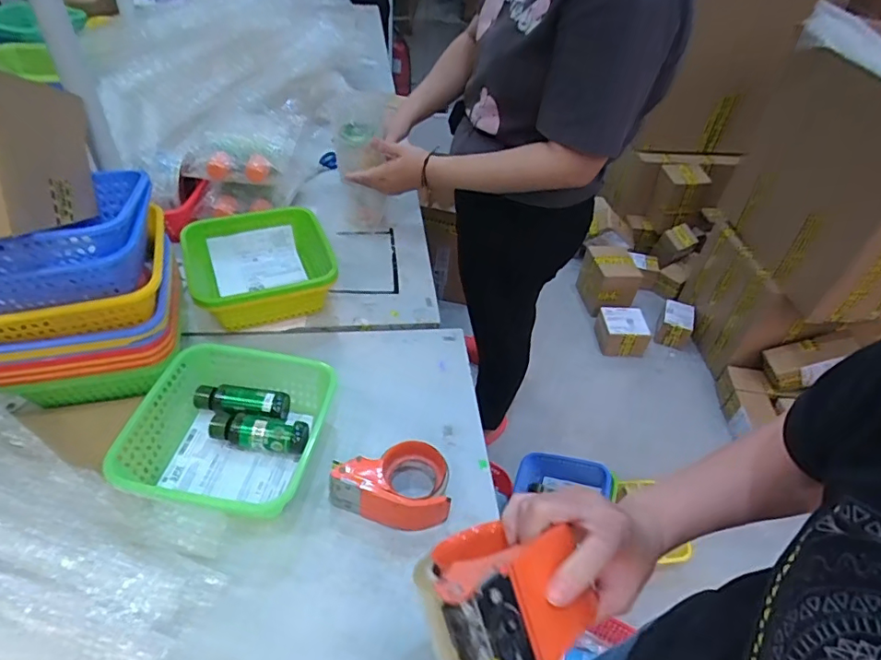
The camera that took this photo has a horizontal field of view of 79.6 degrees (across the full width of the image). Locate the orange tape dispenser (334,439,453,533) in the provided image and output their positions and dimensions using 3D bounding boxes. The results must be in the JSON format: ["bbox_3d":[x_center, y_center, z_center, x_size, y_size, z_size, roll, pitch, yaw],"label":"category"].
[{"bbox_3d":[-0.062,0.193,0.657,0.139,0.066,0.090,-3,44,-9],"label":"orange tape dispenser"}]

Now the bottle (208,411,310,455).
[{"bbox_3d":[-0.240,0.138,0.704,0.125,0.041,0.039,8,44,2],"label":"bottle"}]

